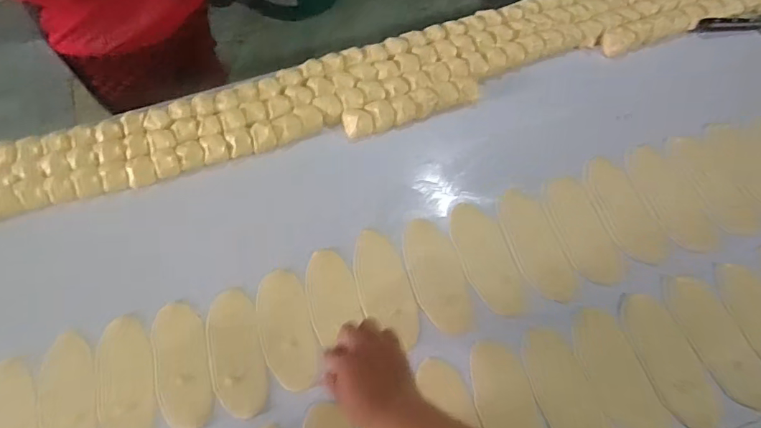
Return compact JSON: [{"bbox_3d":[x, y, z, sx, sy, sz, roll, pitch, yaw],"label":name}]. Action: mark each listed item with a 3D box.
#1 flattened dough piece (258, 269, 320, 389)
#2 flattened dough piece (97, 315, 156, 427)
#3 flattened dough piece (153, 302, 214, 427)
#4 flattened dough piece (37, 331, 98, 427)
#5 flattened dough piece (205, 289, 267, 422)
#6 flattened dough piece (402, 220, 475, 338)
[{"bbox_3d":[-0.137,0.166,0.668,0.072,0.005,0.170,-16,68,-6],"label":"flattened dough piece"},{"bbox_3d":[-0.355,0.233,0.644,0.076,0.009,0.181,-17,68,-6],"label":"flattened dough piece"},{"bbox_3d":[-0.280,0.212,0.653,0.074,0.004,0.174,-16,68,-6],"label":"flattened dough piece"},{"bbox_3d":[-0.430,0.257,0.636,0.073,0.012,0.184,-20,68,-8],"label":"flattened dough piece"},{"bbox_3d":[-0.206,0.195,0.659,0.073,0.008,0.177,-17,68,-6],"label":"flattened dough piece"},{"bbox_3d":[0.083,0.090,0.700,0.078,0.004,0.185,-17,68,-6],"label":"flattened dough piece"}]

